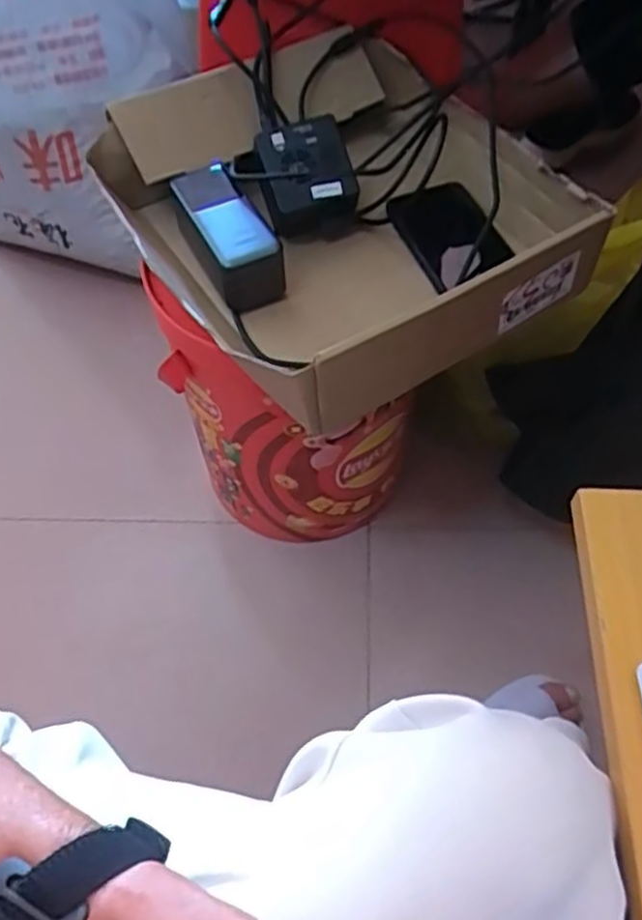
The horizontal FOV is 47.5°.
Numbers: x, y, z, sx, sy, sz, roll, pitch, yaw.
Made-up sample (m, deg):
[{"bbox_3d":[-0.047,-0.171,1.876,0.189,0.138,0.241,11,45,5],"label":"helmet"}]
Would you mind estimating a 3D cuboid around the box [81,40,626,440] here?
[{"bbox_3d":[0.004,-0.227,0.650,0.340,0.099,0.389,-29,61,-15],"label":"box"}]

